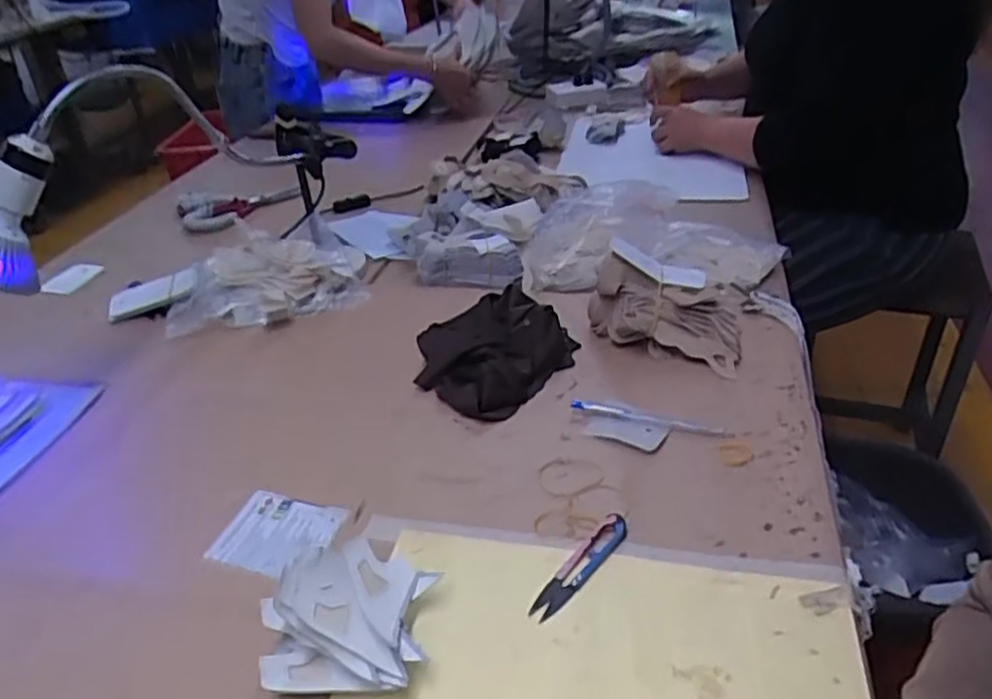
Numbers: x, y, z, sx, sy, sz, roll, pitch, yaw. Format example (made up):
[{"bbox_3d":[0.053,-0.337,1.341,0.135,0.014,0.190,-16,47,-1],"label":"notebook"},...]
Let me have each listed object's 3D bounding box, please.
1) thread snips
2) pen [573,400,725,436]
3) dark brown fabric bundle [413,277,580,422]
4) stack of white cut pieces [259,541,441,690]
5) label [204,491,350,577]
[{"bbox_3d":[0.061,0.151,0.514,0.021,0.009,0.100,24,43,36],"label":"thread snips"},{"bbox_3d":[0.132,0.062,0.648,0.134,0.009,0.015,10,36,20],"label":"pen"},{"bbox_3d":[-0.007,-0.002,0.732,0.141,0.040,0.162,24,43,35],"label":"dark brown fabric bundle"},{"bbox_3d":[-0.094,0.173,0.467,0.098,0.049,0.089,-4,34,0],"label":"stack of white cut pieces"},{"bbox_3d":[-0.172,0.143,0.568,0.093,0.011,0.069,5,35,13],"label":"label"}]

